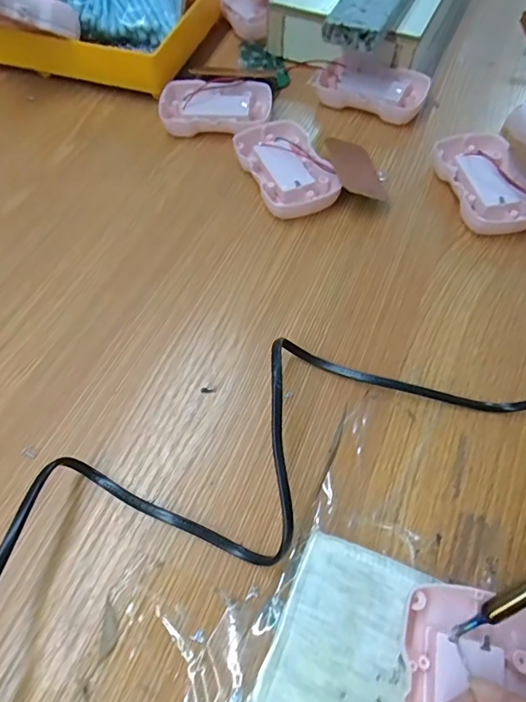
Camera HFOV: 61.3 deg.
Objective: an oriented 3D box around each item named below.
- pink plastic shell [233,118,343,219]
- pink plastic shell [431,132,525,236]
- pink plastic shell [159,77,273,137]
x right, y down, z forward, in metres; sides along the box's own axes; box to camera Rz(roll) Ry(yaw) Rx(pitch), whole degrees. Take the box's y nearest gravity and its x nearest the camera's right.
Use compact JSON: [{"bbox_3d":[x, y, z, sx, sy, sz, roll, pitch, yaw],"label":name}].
[{"bbox_3d":[0.016,-0.133,0.326,0.053,0.020,0.087,-22,62,-12],"label":"pink plastic shell"},{"bbox_3d":[0.158,-0.119,0.317,0.053,0.021,0.088,-14,61,-8],"label":"pink plastic shell"},{"bbox_3d":[-0.038,-0.196,0.362,0.086,0.022,0.054,7,60,4],"label":"pink plastic shell"}]

